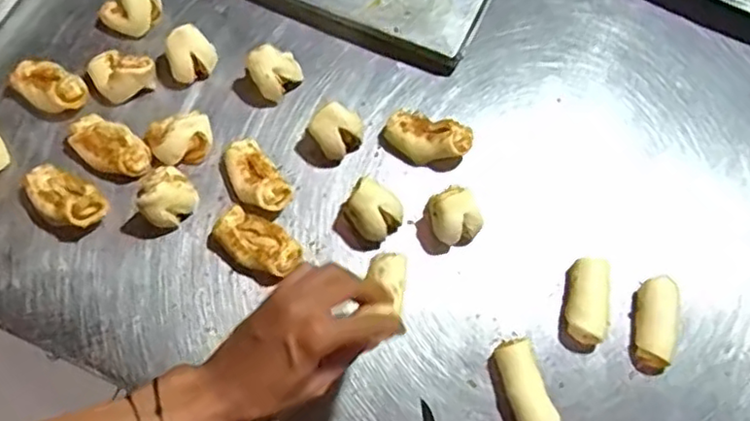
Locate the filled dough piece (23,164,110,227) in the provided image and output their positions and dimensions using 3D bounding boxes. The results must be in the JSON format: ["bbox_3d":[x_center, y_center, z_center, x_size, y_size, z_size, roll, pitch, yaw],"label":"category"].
[{"bbox_3d":[-0.311,-0.010,0.650,0.084,0.035,0.048,24,71,7],"label":"filled dough piece"}]

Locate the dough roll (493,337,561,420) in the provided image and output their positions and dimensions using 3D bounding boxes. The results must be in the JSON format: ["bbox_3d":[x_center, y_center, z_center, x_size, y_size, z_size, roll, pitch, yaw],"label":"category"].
[{"bbox_3d":[0.136,0.164,0.595,0.035,0.032,0.083,-17,71,-8],"label":"dough roll"}]

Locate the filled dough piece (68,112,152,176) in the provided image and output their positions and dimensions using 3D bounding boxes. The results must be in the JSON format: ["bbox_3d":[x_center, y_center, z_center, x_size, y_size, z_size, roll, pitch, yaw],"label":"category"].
[{"bbox_3d":[-0.272,-0.065,0.667,0.085,0.033,0.047,31,72,9],"label":"filled dough piece"}]

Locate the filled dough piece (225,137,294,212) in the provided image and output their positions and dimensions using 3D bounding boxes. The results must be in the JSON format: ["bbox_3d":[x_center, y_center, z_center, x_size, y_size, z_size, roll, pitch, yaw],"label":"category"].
[{"bbox_3d":[-0.123,-0.031,0.663,0.046,0.033,0.085,-35,74,-14],"label":"filled dough piece"}]

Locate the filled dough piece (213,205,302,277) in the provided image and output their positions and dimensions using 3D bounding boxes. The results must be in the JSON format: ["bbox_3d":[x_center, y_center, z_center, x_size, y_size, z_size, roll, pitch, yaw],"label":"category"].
[{"bbox_3d":[-0.116,0.035,0.640,0.091,0.027,0.047,28,71,8],"label":"filled dough piece"}]

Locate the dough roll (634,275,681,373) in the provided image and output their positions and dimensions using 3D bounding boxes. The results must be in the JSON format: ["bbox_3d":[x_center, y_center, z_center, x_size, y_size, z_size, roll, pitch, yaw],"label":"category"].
[{"bbox_3d":[0.271,0.109,0.623,0.035,0.031,0.086,13,70,3],"label":"dough roll"}]

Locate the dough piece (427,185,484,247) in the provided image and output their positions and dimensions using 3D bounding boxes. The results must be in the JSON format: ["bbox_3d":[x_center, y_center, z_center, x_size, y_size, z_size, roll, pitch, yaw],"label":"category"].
[{"bbox_3d":[0.080,0.007,0.644,0.051,0.053,0.048,1,70,-2],"label":"dough piece"}]

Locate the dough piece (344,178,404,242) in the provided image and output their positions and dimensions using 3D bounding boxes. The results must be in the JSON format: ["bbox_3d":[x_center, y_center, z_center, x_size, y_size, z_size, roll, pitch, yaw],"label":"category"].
[{"bbox_3d":[-0.002,0.001,0.644,0.061,0.040,0.052,39,73,12],"label":"dough piece"}]

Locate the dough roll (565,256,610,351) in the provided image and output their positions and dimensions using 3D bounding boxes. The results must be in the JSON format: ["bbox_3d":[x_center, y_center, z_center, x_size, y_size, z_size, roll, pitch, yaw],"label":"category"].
[{"bbox_3d":[0.206,0.089,0.632,0.032,0.038,0.085,9,70,2],"label":"dough roll"}]

